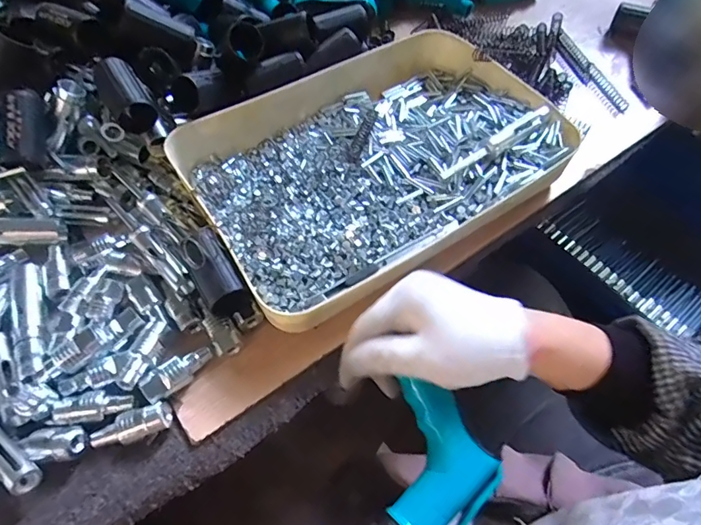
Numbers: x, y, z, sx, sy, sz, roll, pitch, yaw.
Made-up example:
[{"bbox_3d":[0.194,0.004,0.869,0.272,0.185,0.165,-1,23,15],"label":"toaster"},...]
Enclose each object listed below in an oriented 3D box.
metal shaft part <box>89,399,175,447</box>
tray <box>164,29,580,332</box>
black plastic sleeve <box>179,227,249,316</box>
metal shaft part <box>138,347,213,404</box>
[{"bbox_3d":[-0.151,0.113,0.318,0.054,0.020,0.021,-17,59,-11],"label":"metal shaft part"},{"bbox_3d":[0.026,-0.103,0.429,0.333,0.046,0.239,-31,63,-19],"label":"tray"},{"bbox_3d":[-0.102,0.010,0.350,0.030,0.036,0.066,-29,62,-17],"label":"black plastic sleeve"},{"bbox_3d":[-0.124,0.080,0.335,0.051,0.018,0.022,-32,63,-19],"label":"metal shaft part"}]

